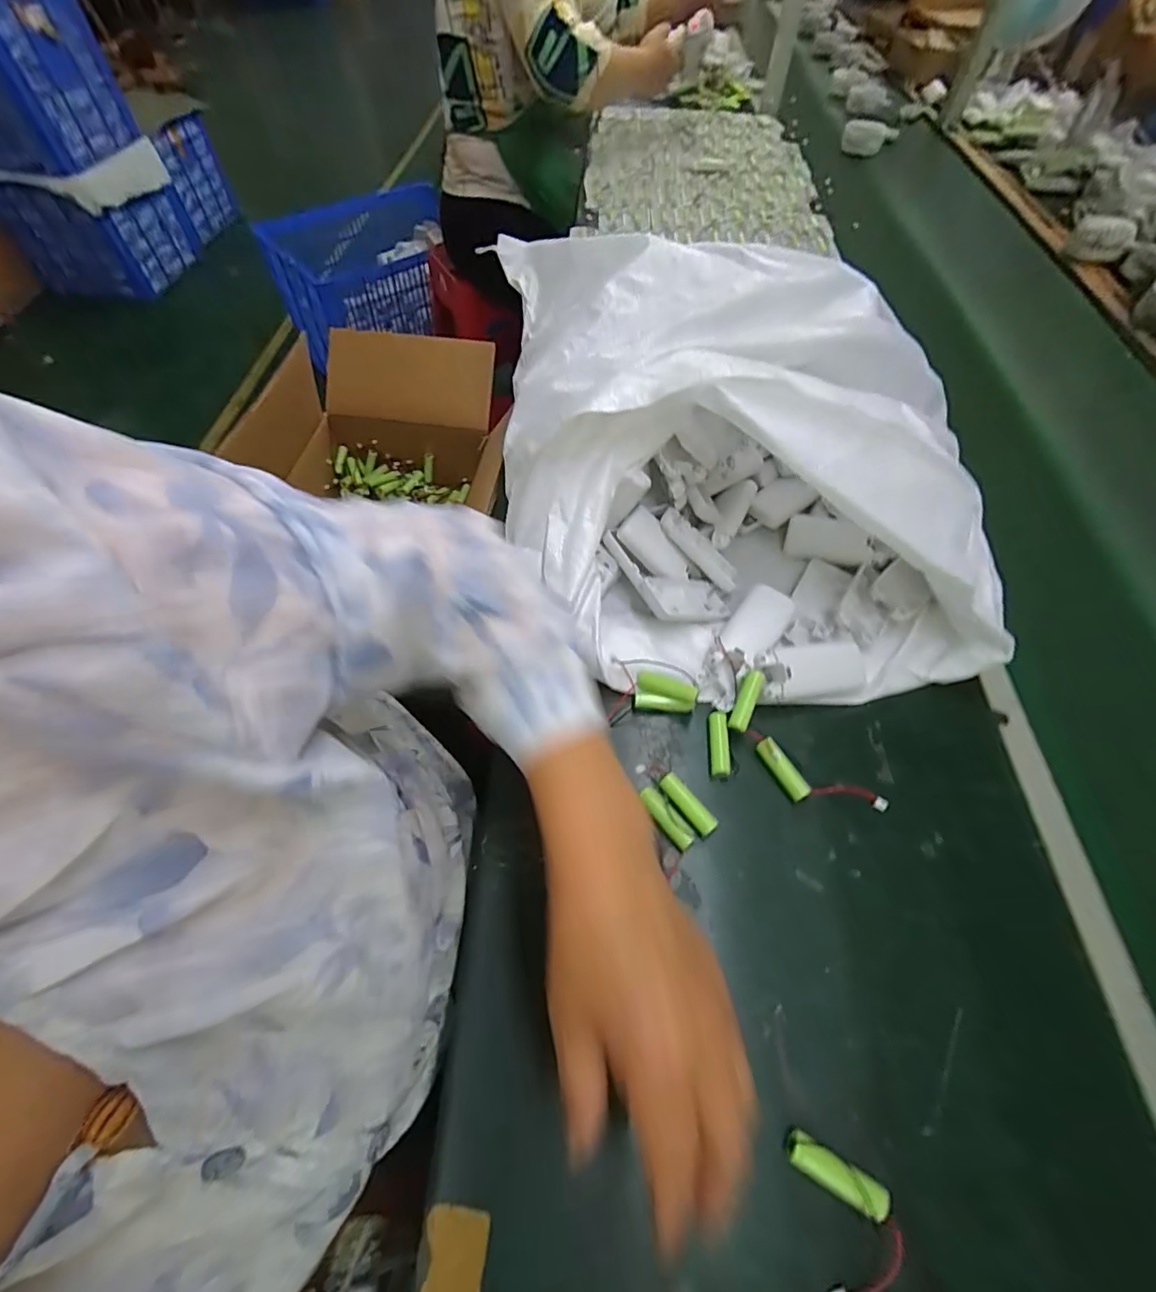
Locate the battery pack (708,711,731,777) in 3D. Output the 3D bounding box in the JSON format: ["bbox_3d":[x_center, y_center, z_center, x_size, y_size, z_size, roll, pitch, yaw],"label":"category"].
[{"bbox_3d":[0.112,0.079,0.415,0.014,0.017,0.051,2,58,-1],"label":"battery pack"}]

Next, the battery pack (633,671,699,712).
[{"bbox_3d":[0.074,0.040,0.433,0.049,0.013,0.031,10,102,15],"label":"battery pack"}]

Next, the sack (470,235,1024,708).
[{"bbox_3d":[0.135,-0.239,0.508,0.396,0.184,0.581,0,58,-1],"label":"sack"}]

